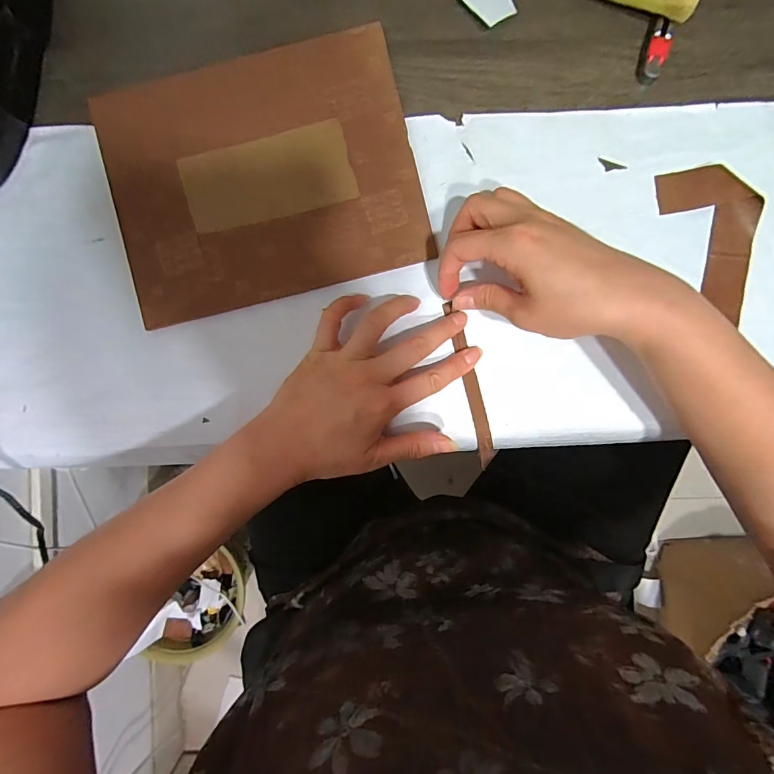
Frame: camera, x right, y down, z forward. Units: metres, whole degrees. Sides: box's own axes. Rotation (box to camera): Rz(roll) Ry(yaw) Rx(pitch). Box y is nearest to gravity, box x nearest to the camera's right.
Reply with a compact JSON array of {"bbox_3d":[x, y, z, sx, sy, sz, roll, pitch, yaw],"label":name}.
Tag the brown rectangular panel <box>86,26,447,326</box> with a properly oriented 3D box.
[{"bbox_3d":[-0.095,-0.164,0.326,0.229,0.010,0.184,-14,90,1],"label":"brown rectangular panel"}]

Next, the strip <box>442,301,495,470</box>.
[{"bbox_3d":[0.067,0.000,0.333,0.012,0.014,0.136,-15,96,1],"label":"strip"}]

